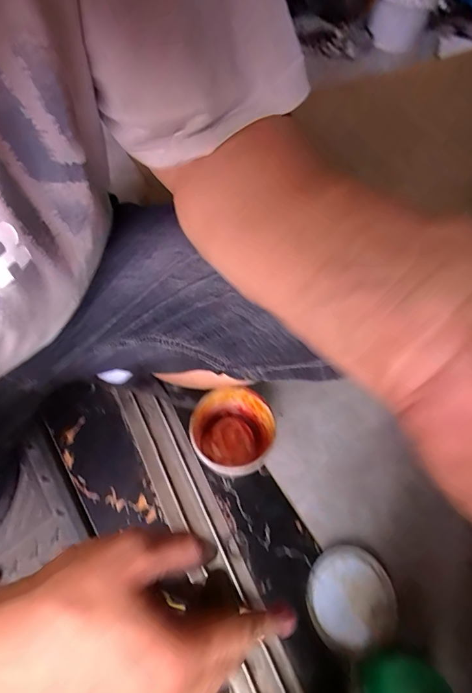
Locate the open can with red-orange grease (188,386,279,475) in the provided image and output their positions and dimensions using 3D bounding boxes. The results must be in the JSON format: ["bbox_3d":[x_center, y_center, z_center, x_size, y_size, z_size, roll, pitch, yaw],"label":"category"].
[{"bbox_3d":[-0.006,0.133,0.570,0.116,0.109,0.118,2,63,-3],"label":"open can with red-orange grease"}]

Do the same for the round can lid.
[{"bbox_3d":[0.161,0.351,0.528,0.119,0.009,0.120,2,63,-3],"label":"round can lid"}]

